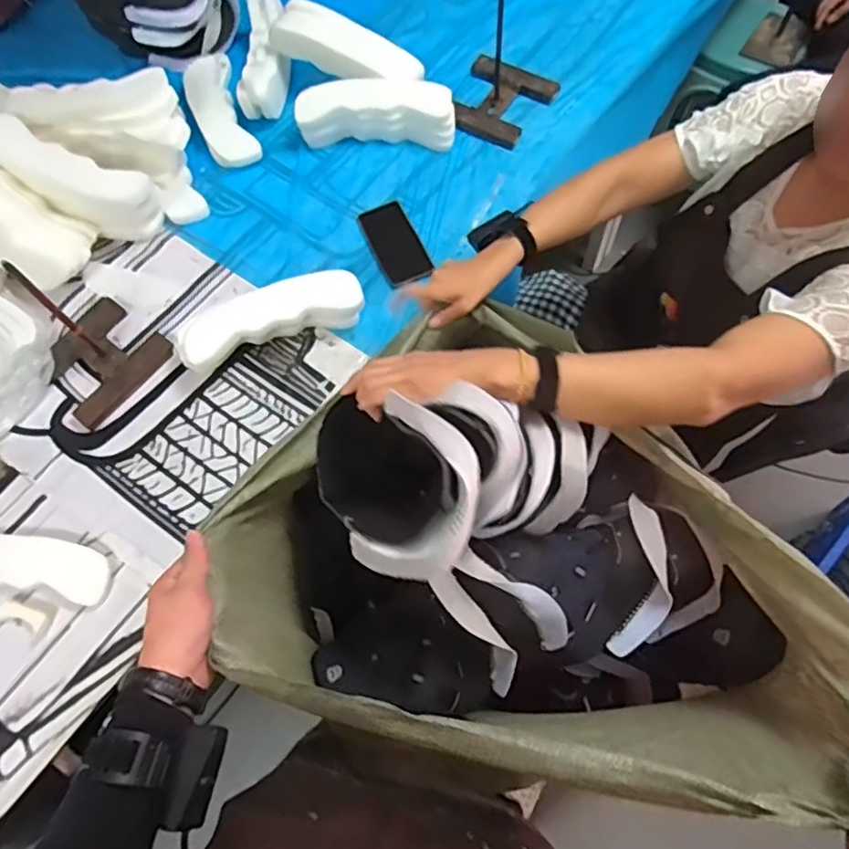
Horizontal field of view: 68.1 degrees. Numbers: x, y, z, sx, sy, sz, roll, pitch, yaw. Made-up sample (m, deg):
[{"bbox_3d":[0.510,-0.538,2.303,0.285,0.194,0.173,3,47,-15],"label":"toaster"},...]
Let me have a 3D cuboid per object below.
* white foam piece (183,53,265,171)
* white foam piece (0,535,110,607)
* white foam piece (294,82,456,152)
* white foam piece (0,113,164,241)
[{"bbox_3d":[-0.374,-0.572,1.137,0.091,0.033,0.263,-20,69,-8],"label":"white foam piece"},{"bbox_3d":[-0.539,0.186,0.821,0.256,0.026,0.078,4,68,2],"label":"white foam piece"},{"bbox_3d":[-0.085,-0.540,1.089,0.276,0.073,0.088,3,68,2],"label":"white foam piece"},{"bbox_3d":[-0.557,-0.389,0.994,0.272,0.075,0.100,27,69,-10],"label":"white foam piece"}]

